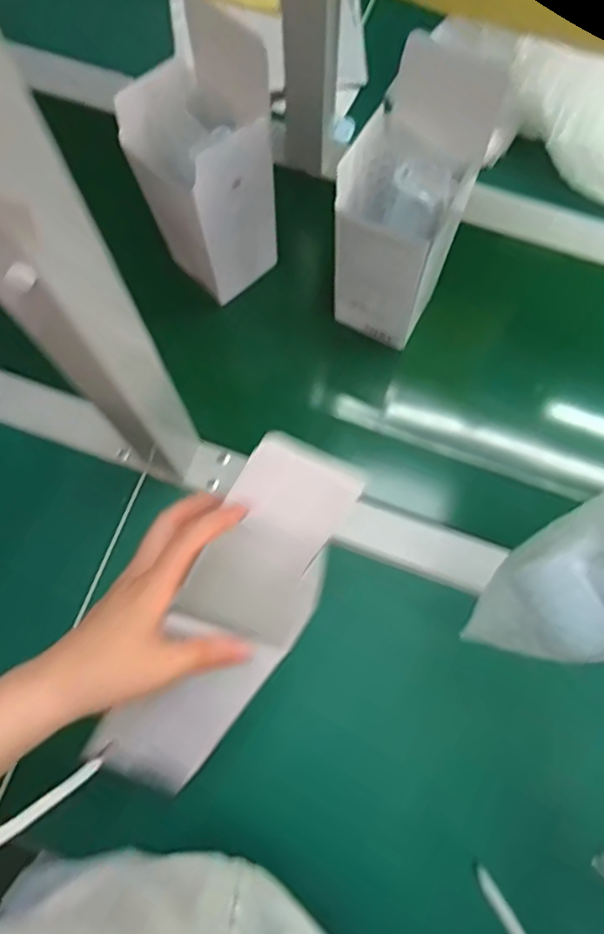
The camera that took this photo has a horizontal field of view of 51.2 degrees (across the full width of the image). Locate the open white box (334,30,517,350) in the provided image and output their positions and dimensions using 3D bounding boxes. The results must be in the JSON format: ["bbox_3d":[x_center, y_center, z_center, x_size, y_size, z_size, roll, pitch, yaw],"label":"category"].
[{"bbox_3d":[0.080,-0.192,0.490,0.089,0.220,0.095,31,75,8],"label":"open white box"}]

